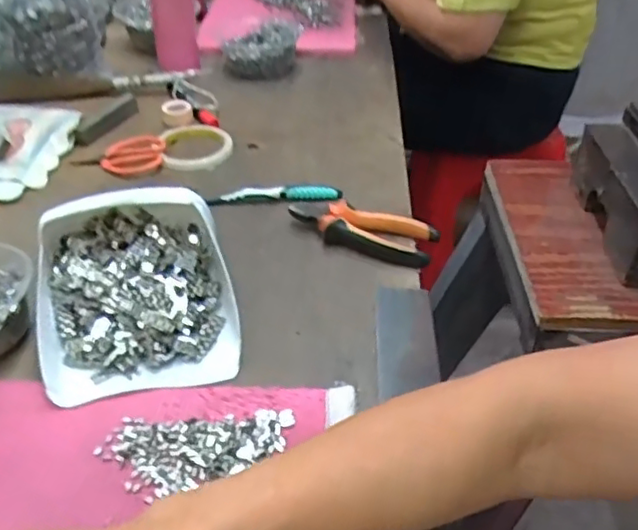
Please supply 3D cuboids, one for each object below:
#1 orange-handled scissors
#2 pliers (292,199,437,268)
[{"bbox_3d":[-0.234,-0.129,0.745,0.103,0.022,0.051,-17,42,-19],"label":"orange-handled scissors"},{"bbox_3d":[0.041,-0.037,0.627,0.150,0.022,0.056,16,42,19],"label":"pliers"}]

